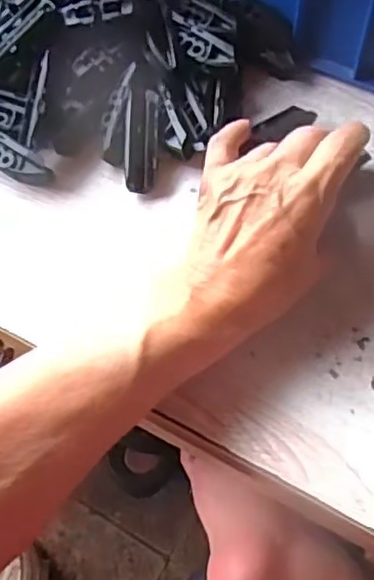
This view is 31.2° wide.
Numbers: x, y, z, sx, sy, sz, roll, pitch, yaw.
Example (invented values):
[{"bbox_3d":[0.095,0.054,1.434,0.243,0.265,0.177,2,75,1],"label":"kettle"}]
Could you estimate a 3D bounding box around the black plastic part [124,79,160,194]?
[{"bbox_3d":[-0.030,-0.103,0.443,0.021,0.008,0.076,2,80,2],"label":"black plastic part"}]

